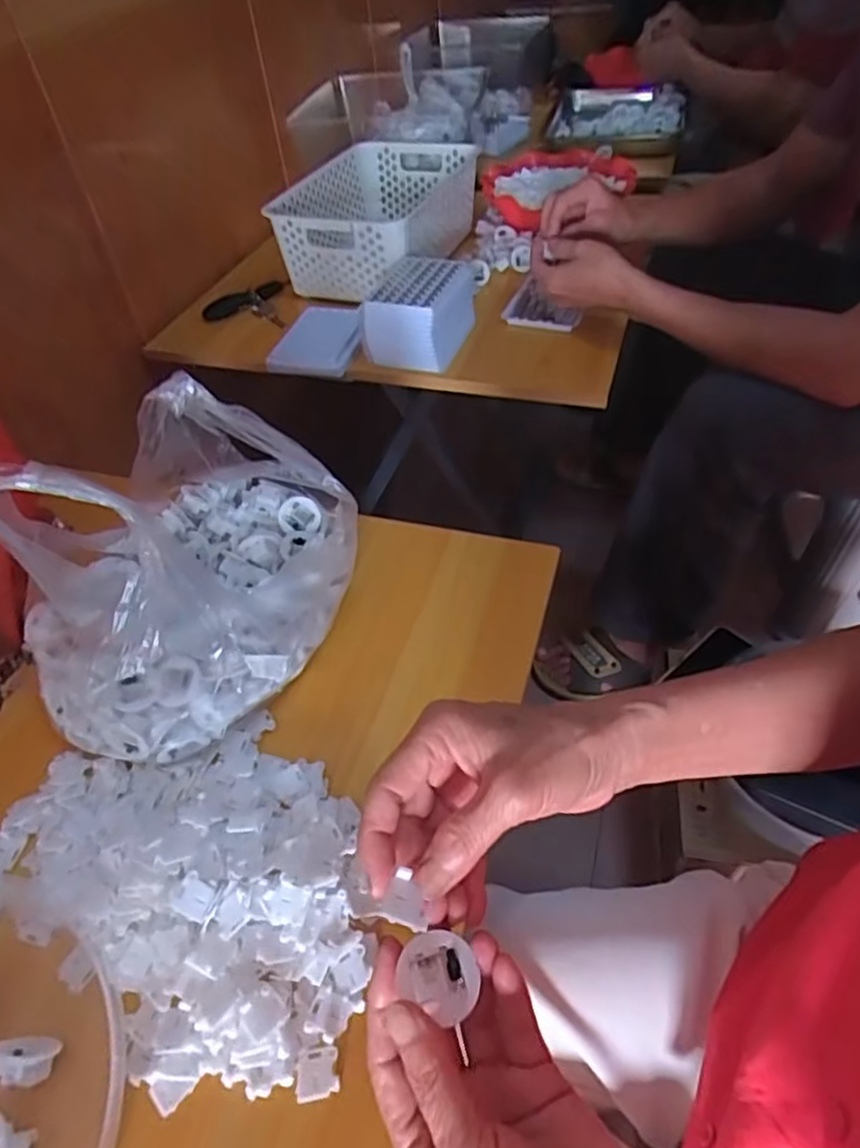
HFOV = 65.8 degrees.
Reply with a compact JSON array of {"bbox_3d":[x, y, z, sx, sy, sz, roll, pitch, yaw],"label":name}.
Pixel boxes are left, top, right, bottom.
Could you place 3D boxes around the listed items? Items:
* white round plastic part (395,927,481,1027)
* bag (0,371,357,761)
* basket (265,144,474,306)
[{"bbox_3d":[0.004,0.162,0.268,0.029,0.009,0.028,8,49,12],"label":"white round plastic part"},{"bbox_3d":[-0.171,-0.018,0.437,0.177,0.179,0.225,19,52,21],"label":"bag"},{"bbox_3d":[-0.066,-0.503,0.933,0.200,0.099,0.322,14,50,17],"label":"basket"}]

